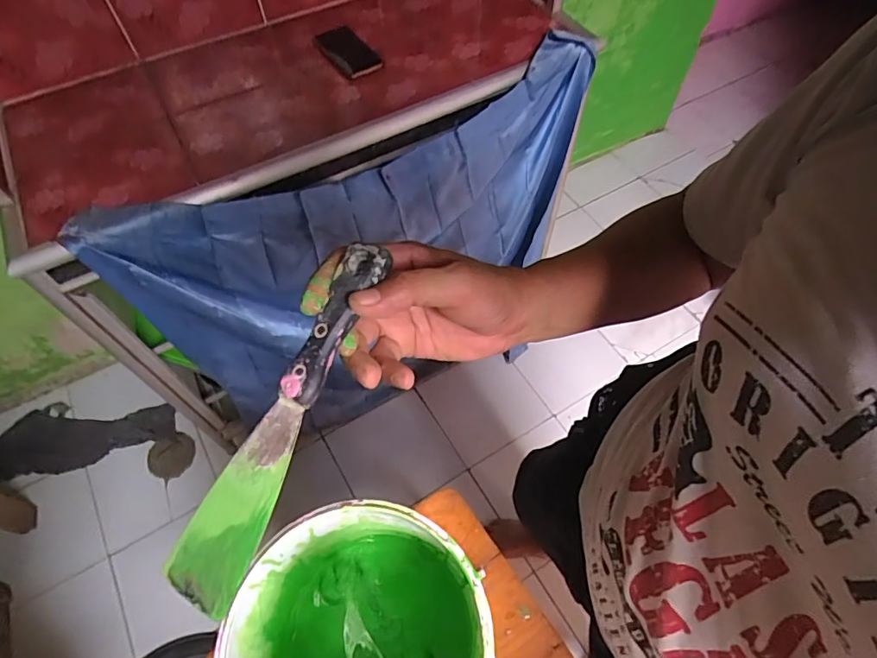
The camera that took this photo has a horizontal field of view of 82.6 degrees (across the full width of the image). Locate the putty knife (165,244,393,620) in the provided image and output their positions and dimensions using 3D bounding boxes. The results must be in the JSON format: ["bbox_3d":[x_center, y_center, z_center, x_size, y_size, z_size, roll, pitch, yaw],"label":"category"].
[{"bbox_3d":[-0.081,0.042,0.267,0.041,0.014,0.197,22,78,14],"label":"putty knife"}]

